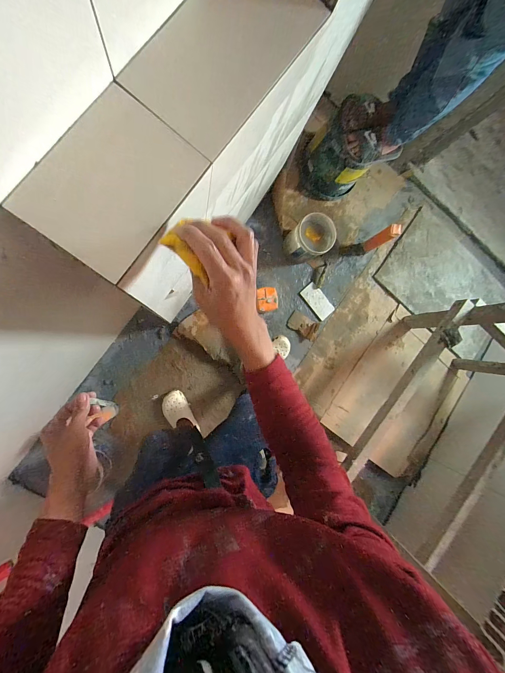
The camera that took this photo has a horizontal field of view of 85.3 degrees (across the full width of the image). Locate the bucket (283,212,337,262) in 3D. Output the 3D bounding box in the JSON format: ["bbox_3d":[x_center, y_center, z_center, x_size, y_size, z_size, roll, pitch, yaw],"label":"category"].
[{"bbox_3d":[0.262,-0.447,1.288,0.182,0.191,0.179,-45,99,-9],"label":"bucket"}]

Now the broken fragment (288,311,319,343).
[{"bbox_3d":[0.250,-0.043,1.357,0.155,0.017,0.116,30,84,-11],"label":"broken fragment"}]

